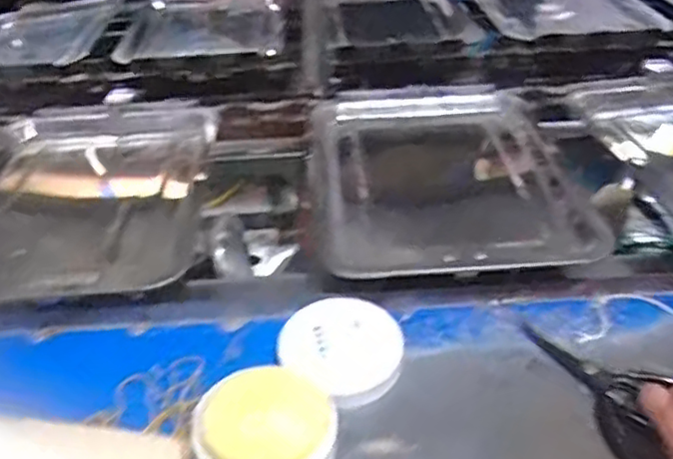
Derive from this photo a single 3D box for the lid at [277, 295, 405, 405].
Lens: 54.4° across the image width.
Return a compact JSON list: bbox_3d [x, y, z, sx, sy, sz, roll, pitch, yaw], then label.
[{"bbox_3d":[0.008,0.096,0.549,0.095,0.010,0.093,6,52,-8],"label":"lid"}]

